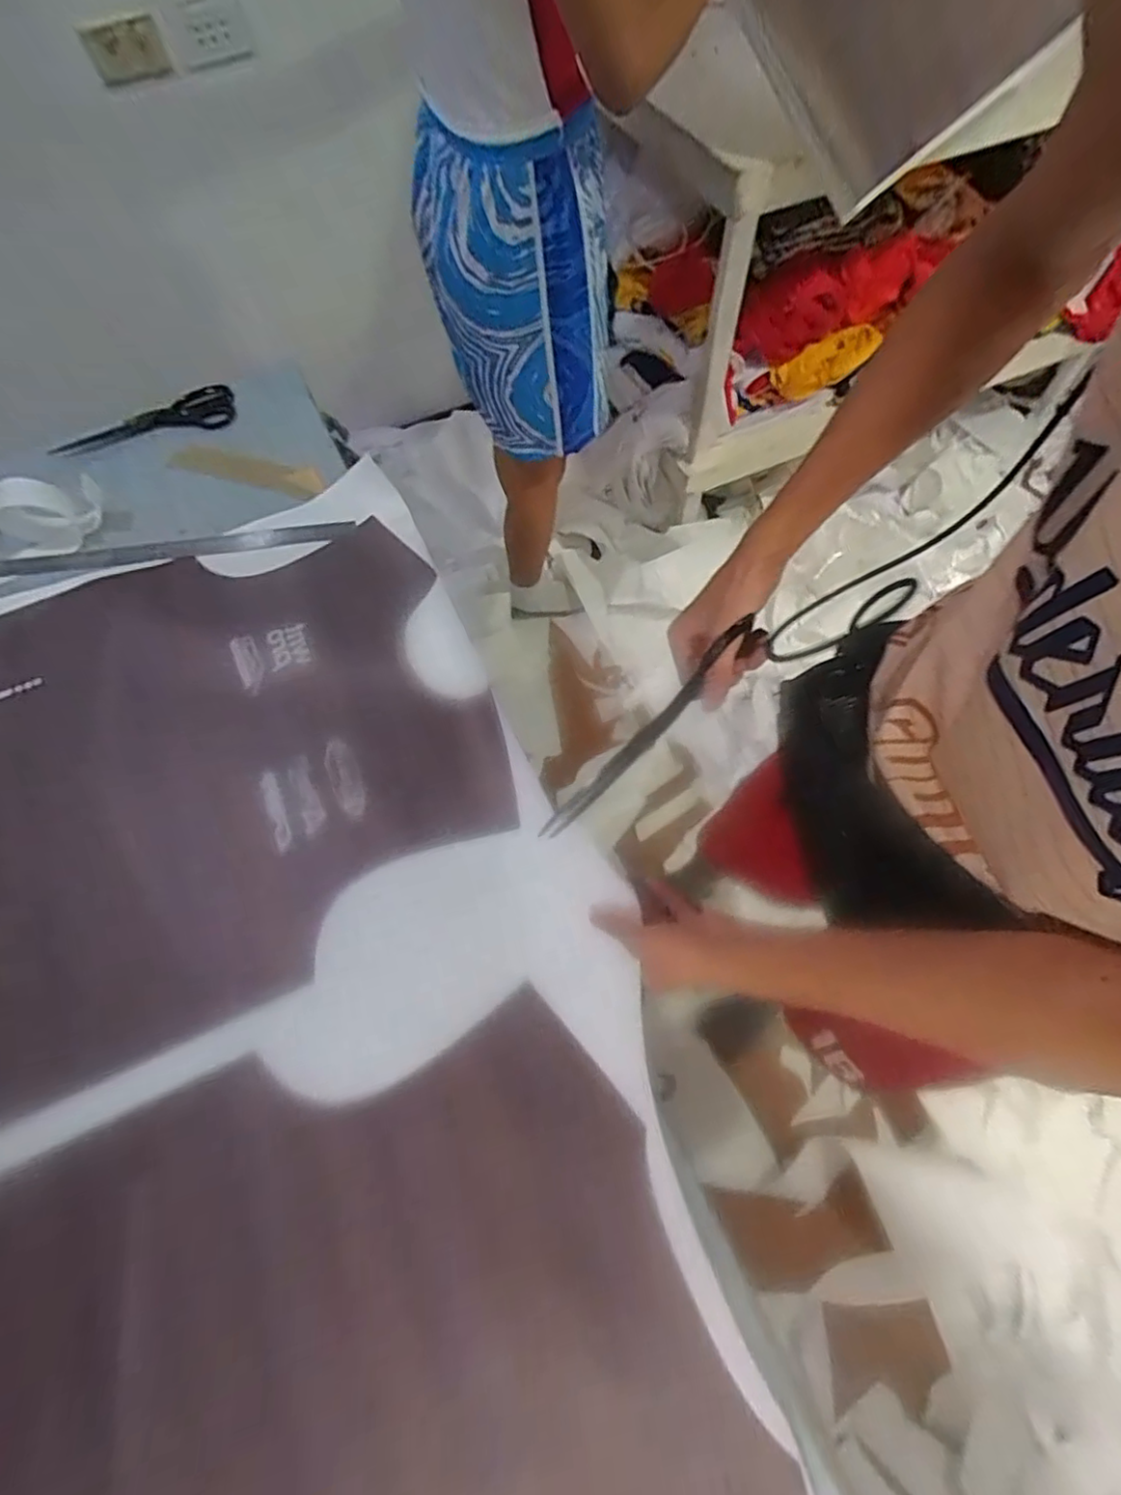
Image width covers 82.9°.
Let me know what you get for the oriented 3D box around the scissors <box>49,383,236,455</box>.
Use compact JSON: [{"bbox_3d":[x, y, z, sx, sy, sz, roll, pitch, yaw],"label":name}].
[{"bbox_3d":[-0.582,-0.458,0.895,0.244,0.023,0.078,-20,63,-10],"label":"scissors"}]

